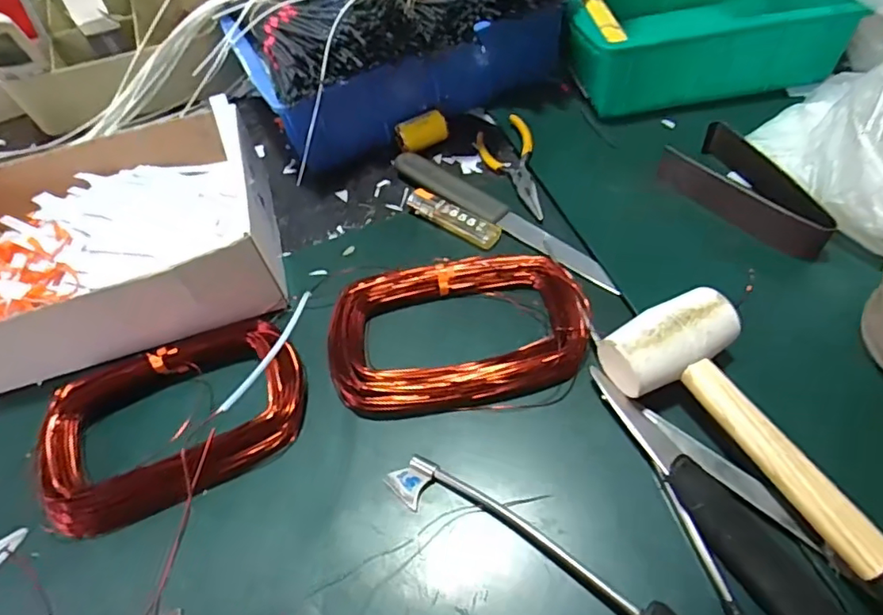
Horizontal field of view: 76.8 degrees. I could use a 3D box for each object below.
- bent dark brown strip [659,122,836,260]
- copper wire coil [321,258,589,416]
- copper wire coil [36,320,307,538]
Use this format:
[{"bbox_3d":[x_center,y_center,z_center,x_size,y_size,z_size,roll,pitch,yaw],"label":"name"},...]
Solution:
[{"bbox_3d":[0.244,-0.093,0.439,0.079,0.030,0.135,-37,60,-18],"label":"bent dark brown strip"},{"bbox_3d":[0.012,0.013,0.393,0.179,0.028,0.107,-10,55,0],"label":"copper wire coil"},{"bbox_3d":[-0.181,0.066,0.378,0.168,0.023,0.122,-19,56,-7],"label":"copper wire coil"}]

